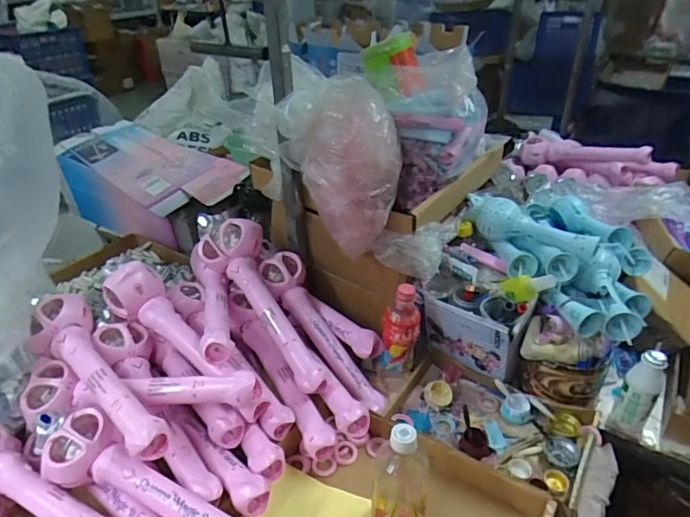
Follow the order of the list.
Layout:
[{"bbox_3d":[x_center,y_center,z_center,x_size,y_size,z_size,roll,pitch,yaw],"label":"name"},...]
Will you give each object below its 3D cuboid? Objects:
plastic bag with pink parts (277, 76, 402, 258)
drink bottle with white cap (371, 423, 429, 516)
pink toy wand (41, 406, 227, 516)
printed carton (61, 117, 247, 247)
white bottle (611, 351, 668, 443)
[{"bbox_3d":[-0.005,-0.149,0.785,0.146,0.226,0.153,-19,36,-25],"label":"plastic bag with pink parts"},{"bbox_3d":[0.068,0.285,0.610,0.066,0.181,0.059,4,32,8],"label":"drink bottle with white cap"},{"bbox_3d":[-0.235,0.287,0.594,0.339,0.070,0.080,15,36,25],"label":"pink toy wand"},{"bbox_3d":[-0.514,-0.190,1.307,0.567,0.208,0.224,20,38,31],"label":"printed carton"},{"bbox_3d":[0.464,0.211,0.770,0.052,0.142,0.041,26,41,36],"label":"white bottle"}]

